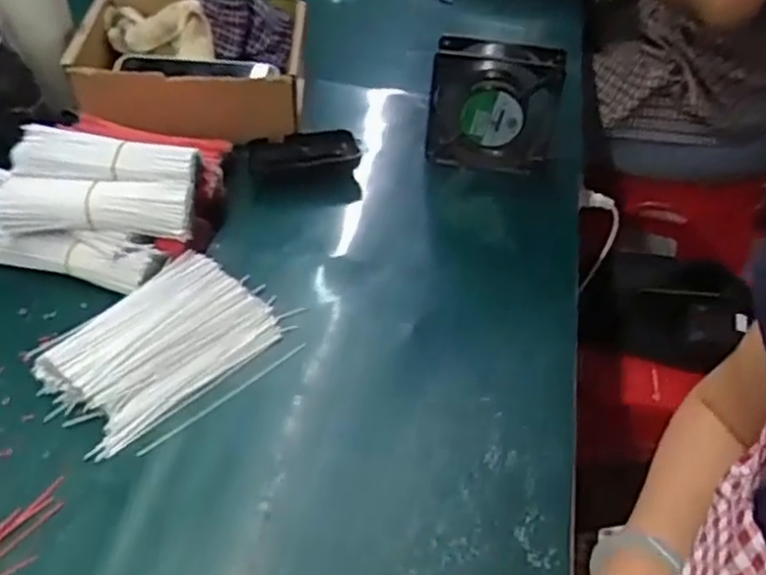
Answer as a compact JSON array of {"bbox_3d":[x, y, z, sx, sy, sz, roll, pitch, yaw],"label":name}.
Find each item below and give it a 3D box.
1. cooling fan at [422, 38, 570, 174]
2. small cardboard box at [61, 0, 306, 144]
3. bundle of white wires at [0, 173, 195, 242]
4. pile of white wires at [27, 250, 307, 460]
[{"bbox_3d":[0.104,-0.169,0.682,0.118,0.119,0.034,10,43,8],"label":"cooling fan"},{"bbox_3d":[-0.195,-0.235,0.734,0.226,0.079,0.169,4,42,-1],"label":"small cardboard box"},{"bbox_3d":[-0.236,-0.061,0.575,0.168,0.039,0.047,4,42,-1],"label":"bundle of white wires"},{"bbox_3d":[-0.156,0.041,0.519,0.125,0.025,0.161,32,48,27],"label":"pile of white wires"}]

